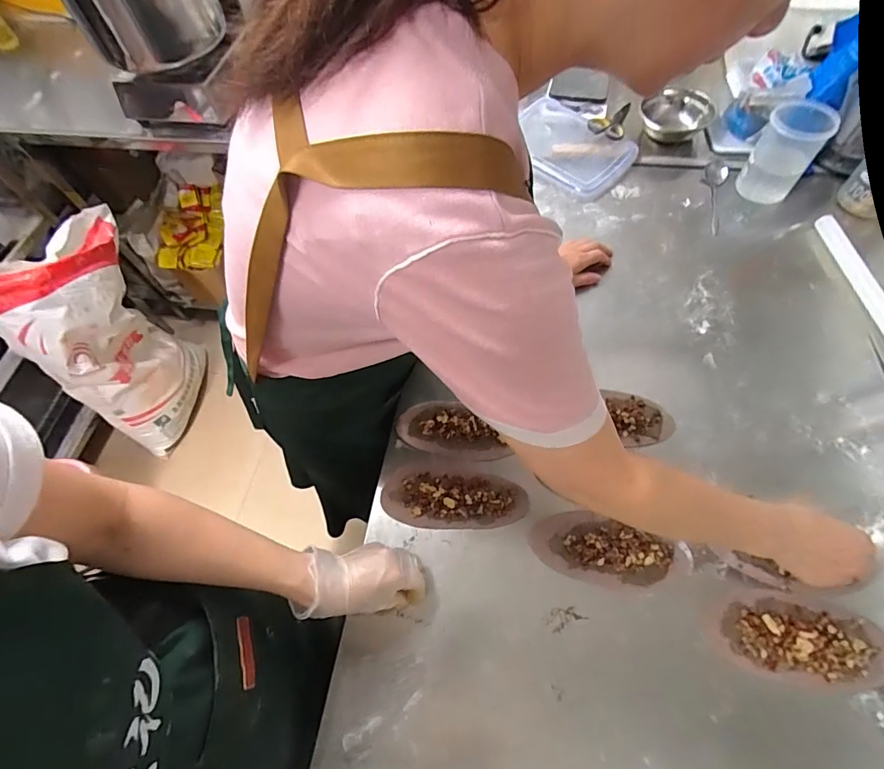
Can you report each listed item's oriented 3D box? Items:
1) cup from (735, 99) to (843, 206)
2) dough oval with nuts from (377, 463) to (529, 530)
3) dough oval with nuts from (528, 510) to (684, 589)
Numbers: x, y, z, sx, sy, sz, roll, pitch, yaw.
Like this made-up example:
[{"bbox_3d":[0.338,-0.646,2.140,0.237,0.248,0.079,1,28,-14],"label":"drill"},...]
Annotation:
[{"bbox_3d":[0.605,-0.412,0.786,0.094,0.134,0.096,34,70,20],"label":"cup"},{"bbox_3d":[0.015,0.156,0.607,0.194,0.019,0.083,6,63,8],"label":"dough oval with nuts"},{"bbox_3d":[0.205,0.208,0.558,0.178,0.016,0.079,8,63,9],"label":"dough oval with nuts"}]

